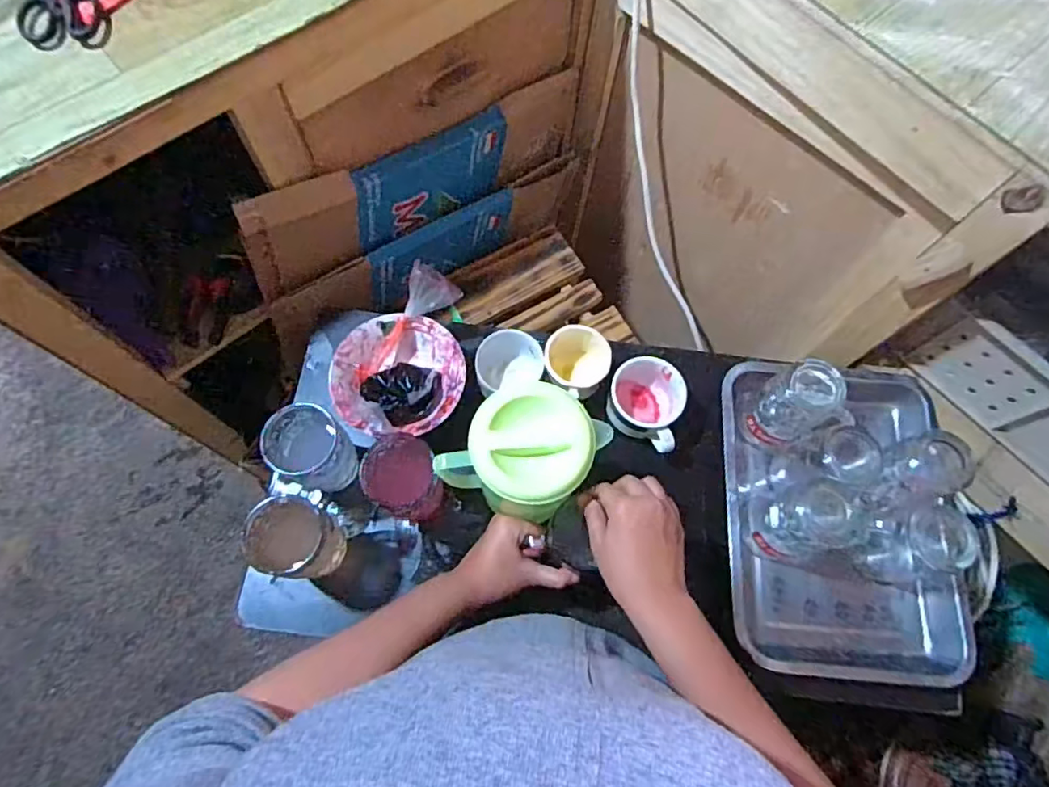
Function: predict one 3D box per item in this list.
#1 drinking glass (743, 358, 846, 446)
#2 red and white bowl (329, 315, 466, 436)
[{"bbox_3d":[0.308,0.017,0.675,0.069,0.124,0.063,1,71,-1],"label":"drinking glass"},{"bbox_3d":[-0.150,-0.018,0.700,0.151,0.045,0.143,1,71,-1],"label":"red and white bowl"}]

